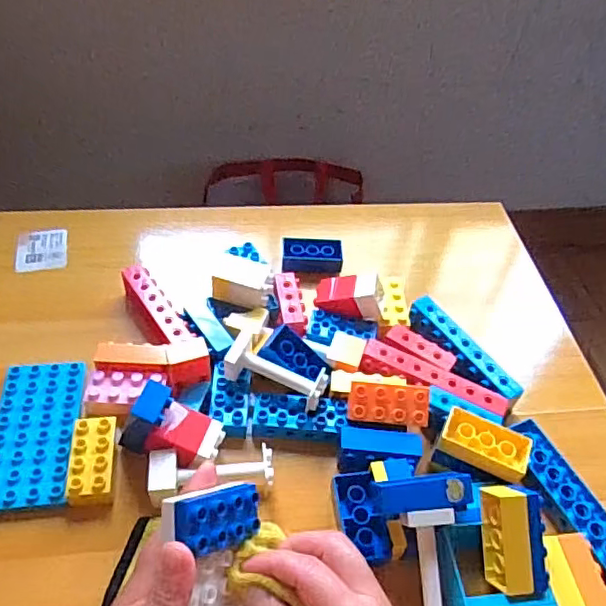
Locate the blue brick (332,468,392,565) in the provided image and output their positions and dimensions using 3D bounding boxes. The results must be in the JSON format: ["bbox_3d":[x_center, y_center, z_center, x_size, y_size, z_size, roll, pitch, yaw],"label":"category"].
[{"bbox_3d":[0.043,0.156,0.425,0.033,0.018,0.062,-3,49,-9],"label":"blue brick"}]

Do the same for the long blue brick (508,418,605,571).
[{"bbox_3d":[0.206,0.149,0.455,0.032,0.018,0.126,-16,52,-19],"label":"long blue brick"}]

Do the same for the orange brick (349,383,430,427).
[{"bbox_3d":[0.068,0.081,0.469,0.062,0.019,0.031,5,84,-1],"label":"orange brick"}]

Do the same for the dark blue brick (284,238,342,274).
[{"bbox_3d":[0.010,-0.050,0.614,0.062,0.019,0.035,3,48,-3],"label":"dark blue brick"}]

